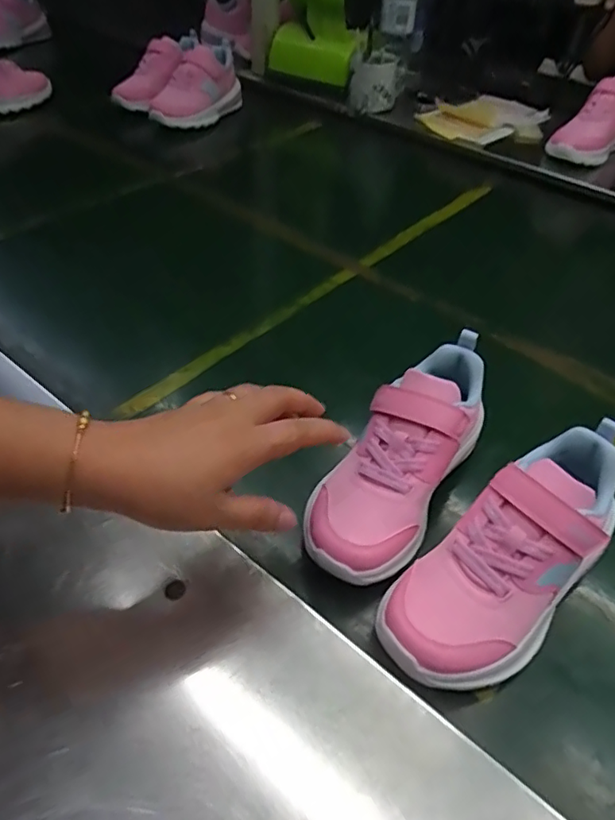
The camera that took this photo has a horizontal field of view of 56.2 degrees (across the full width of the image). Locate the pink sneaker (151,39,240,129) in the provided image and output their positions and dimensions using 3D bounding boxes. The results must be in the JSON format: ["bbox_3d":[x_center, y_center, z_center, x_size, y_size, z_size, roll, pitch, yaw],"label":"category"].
[{"bbox_3d":[-0.185,-0.561,1.003,0.081,0.086,0.212,21,50,13],"label":"pink sneaker"}]

